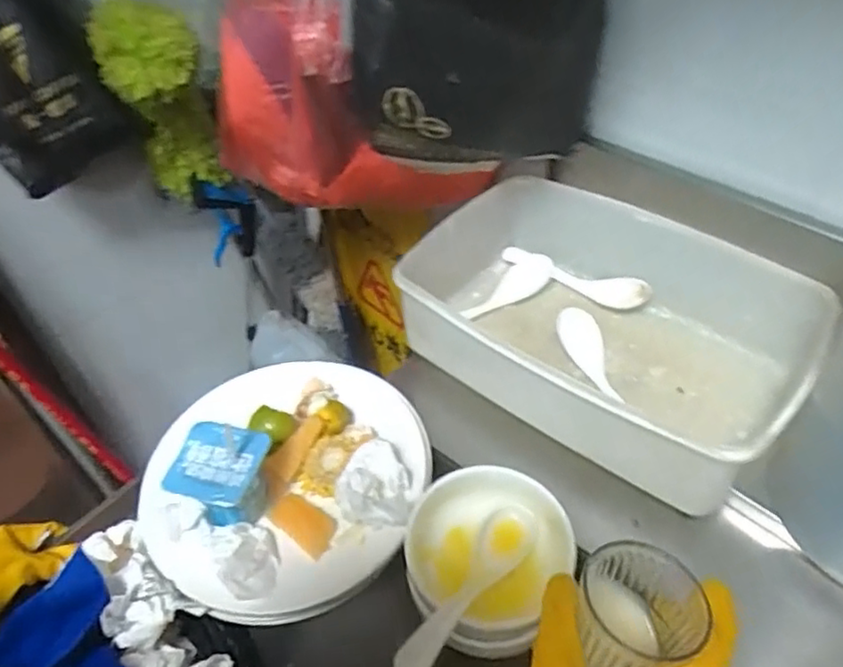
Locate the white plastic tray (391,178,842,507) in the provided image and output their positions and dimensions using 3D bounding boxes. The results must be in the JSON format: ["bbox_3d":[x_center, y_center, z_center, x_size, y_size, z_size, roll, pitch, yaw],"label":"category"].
[{"bbox_3d":[0.166,-0.011,0.591,0.331,0.117,0.235,25,46,31],"label":"white plastic tray"}]

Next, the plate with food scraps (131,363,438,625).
[{"bbox_3d":[-0.112,0.104,0.513,0.214,0.088,0.220,-2,38,1],"label":"plate with food scraps"}]

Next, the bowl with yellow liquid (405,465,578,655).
[{"bbox_3d":[0.041,0.155,0.449,0.112,0.056,0.118,-2,38,1],"label":"bowl with yellow liquid"}]

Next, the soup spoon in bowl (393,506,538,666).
[{"bbox_3d":[0.034,0.163,0.415,0.036,0.026,0.167,19,20,25],"label":"soup spoon in bowl"}]

